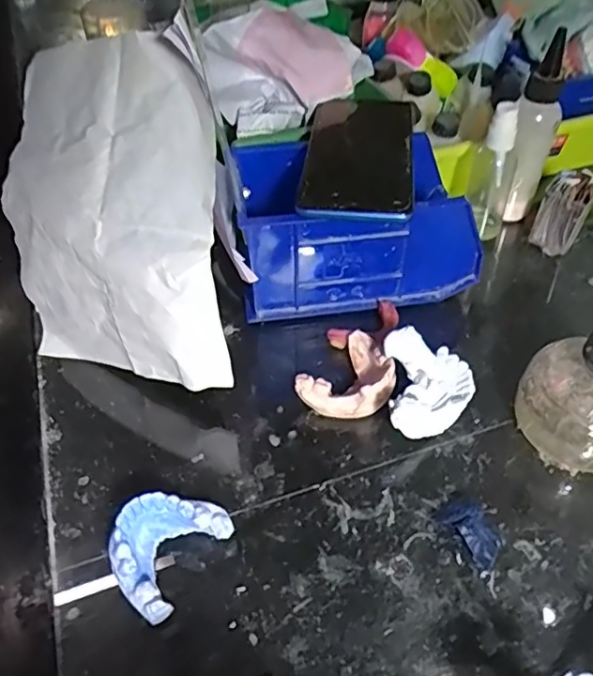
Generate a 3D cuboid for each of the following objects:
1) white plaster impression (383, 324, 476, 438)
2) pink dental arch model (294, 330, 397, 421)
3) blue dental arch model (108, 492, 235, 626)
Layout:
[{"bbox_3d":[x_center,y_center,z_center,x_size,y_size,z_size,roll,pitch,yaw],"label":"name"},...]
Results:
[{"bbox_3d":[0.081,0.031,0.364,0.051,0.039,0.067,1,46,3],"label":"white plaster impression"},{"bbox_3d":[0.038,0.026,0.380,0.047,0.026,0.071,31,55,28],"label":"pink dental arch model"},{"bbox_3d":[-0.068,0.106,0.305,0.046,0.028,0.061,24,51,23],"label":"blue dental arch model"}]

